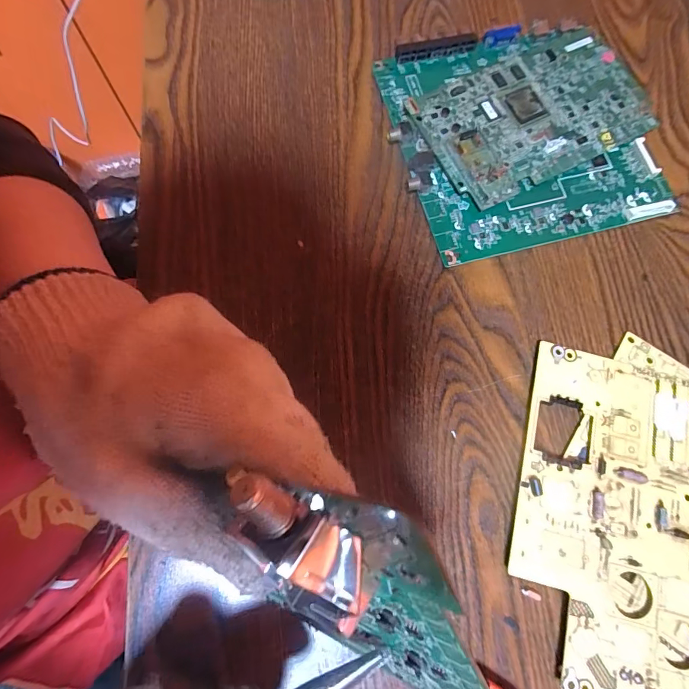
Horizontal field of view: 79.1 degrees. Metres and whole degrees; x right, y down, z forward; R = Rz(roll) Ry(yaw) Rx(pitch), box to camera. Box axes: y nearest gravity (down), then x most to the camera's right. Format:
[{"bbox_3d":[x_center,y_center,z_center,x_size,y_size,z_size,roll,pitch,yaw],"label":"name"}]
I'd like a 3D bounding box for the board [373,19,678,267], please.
[{"bbox_3d":[0.136,-0.158,0.309,0.184,0.020,0.170,-14,77,-5],"label":"board"}]

